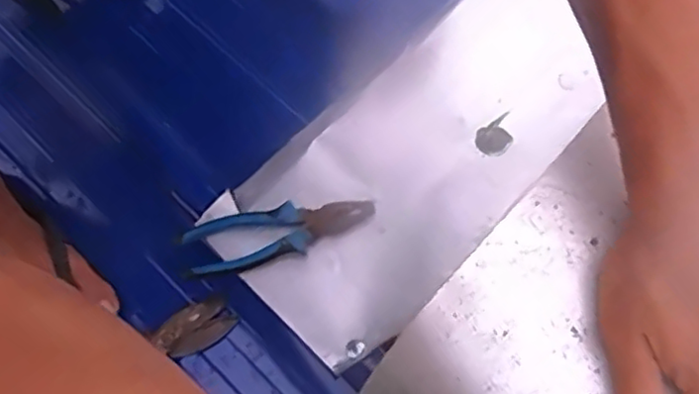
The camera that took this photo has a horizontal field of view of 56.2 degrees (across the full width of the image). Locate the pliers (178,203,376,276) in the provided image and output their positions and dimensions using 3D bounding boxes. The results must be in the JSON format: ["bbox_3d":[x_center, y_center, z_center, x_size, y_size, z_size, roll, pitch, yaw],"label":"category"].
[{"bbox_3d":[-0.066,0.034,0.639,0.180,0.028,0.051,-13,79,-2],"label":"pliers"}]

